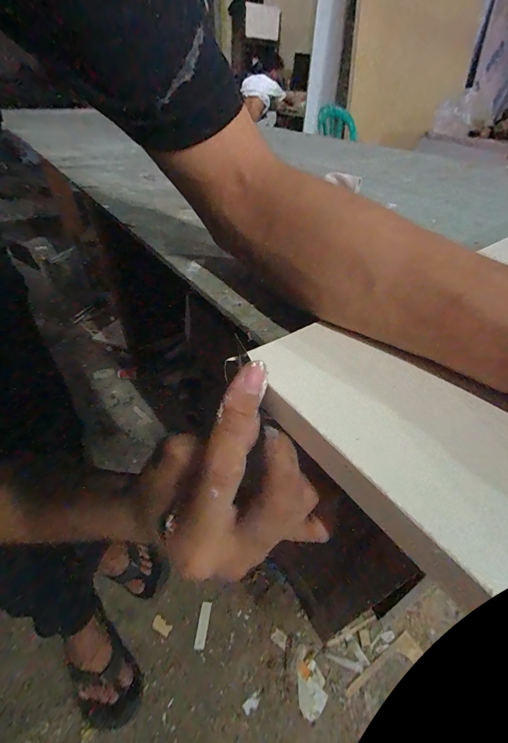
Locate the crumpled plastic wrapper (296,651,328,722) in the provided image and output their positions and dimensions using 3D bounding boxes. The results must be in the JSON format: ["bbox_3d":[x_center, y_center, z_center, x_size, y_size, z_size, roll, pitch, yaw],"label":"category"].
[{"bbox_3d":[0.119,0.650,0.641,0.055,0.005,0.097,1,41,-2],"label":"crumpled plastic wrapper"}]

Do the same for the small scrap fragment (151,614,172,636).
[{"bbox_3d":[-0.210,0.578,0.700,0.044,0.004,0.027,31,34,14],"label":"small scrap fragment"}]

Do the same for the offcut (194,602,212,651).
[{"bbox_3d":[-0.117,0.579,0.705,0.023,0.011,0.084,7,41,4],"label":"offcut"}]

